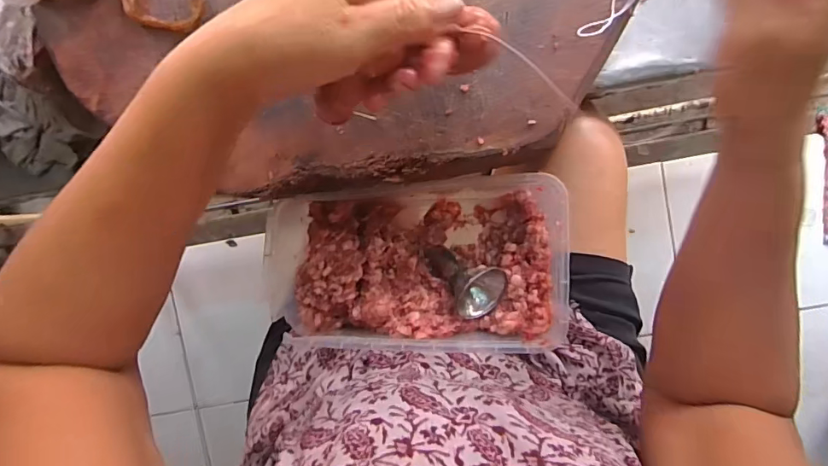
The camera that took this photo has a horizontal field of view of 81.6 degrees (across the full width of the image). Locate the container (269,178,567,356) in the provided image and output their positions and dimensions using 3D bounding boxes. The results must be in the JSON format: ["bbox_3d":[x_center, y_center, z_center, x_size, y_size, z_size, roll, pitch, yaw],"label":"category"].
[{"bbox_3d":[0.004,0.031,0.455,0.259,0.083,0.151,-5,96,1],"label":"container"}]

